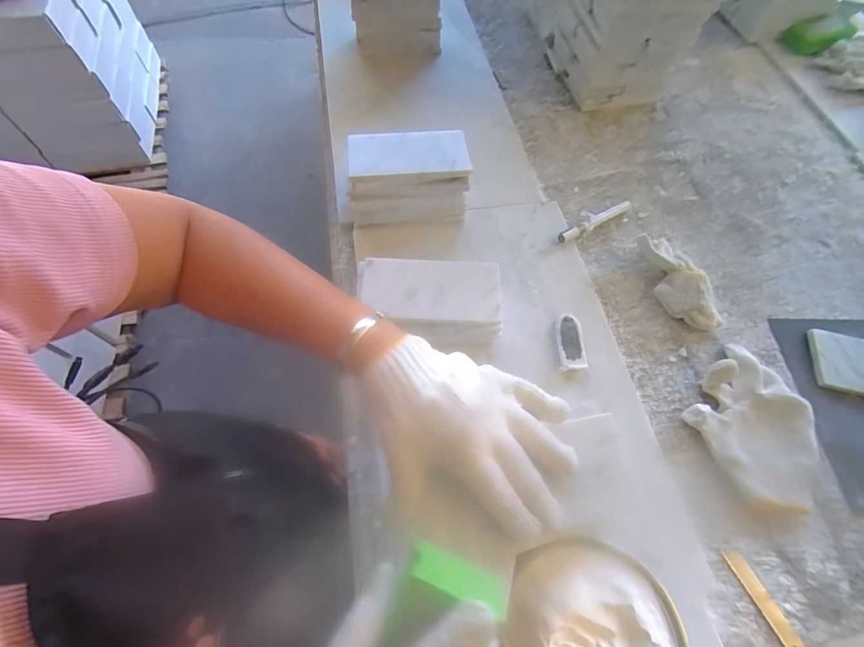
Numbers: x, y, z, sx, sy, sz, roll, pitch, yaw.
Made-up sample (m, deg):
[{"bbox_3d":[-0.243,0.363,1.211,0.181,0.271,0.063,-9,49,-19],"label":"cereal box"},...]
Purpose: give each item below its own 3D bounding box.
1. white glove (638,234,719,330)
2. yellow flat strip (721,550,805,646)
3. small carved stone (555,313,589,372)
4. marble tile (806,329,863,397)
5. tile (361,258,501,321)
[{"bbox_3d":[0.313,-0.056,0.507,0.051,0.045,0.142,-17,65,-9],"label":"white glove"},{"bbox_3d":[0.315,0.263,0.372,0.018,0.004,0.094,-23,66,-12],"label":"yellow flat strip"},{"bbox_3d":[0.165,0.023,0.472,0.031,0.015,0.070,0,64,-1],"label":"small carved stone"},{"bbox_3d":[0.496,0.047,0.472,0.074,0.012,0.076,12,64,5],"label":"marble tile"},{"bbox_3d":[-0.001,-0.039,0.435,0.149,0.008,0.071,3,66,-1],"label":"tile"}]

